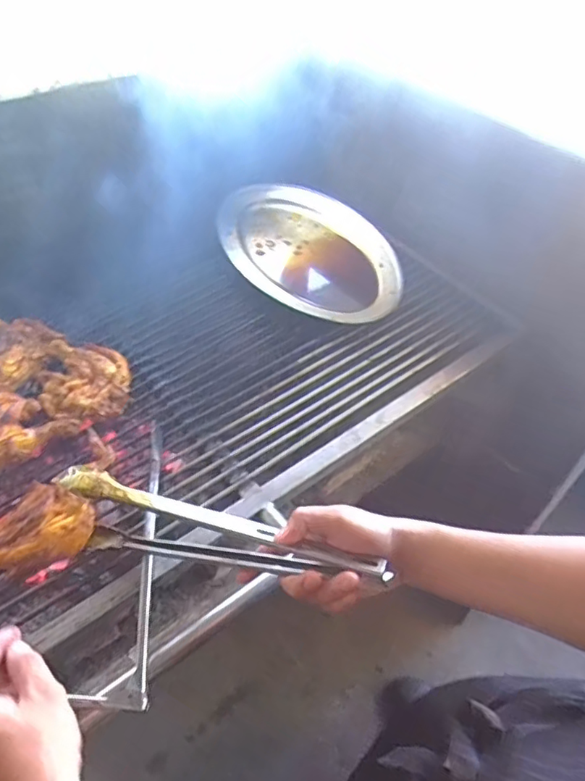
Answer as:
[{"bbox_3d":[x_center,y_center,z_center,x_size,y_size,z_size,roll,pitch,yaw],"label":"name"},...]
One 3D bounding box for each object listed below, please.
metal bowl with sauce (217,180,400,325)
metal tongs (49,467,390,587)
[{"bbox_3d":[0.034,-0.228,0.903,0.335,0.061,0.265,35,55,24],"label":"metal bowl with sauce"},{"bbox_3d":[-0.090,0.142,0.539,0.345,0.074,0.049,9,48,19],"label":"metal tongs"}]

